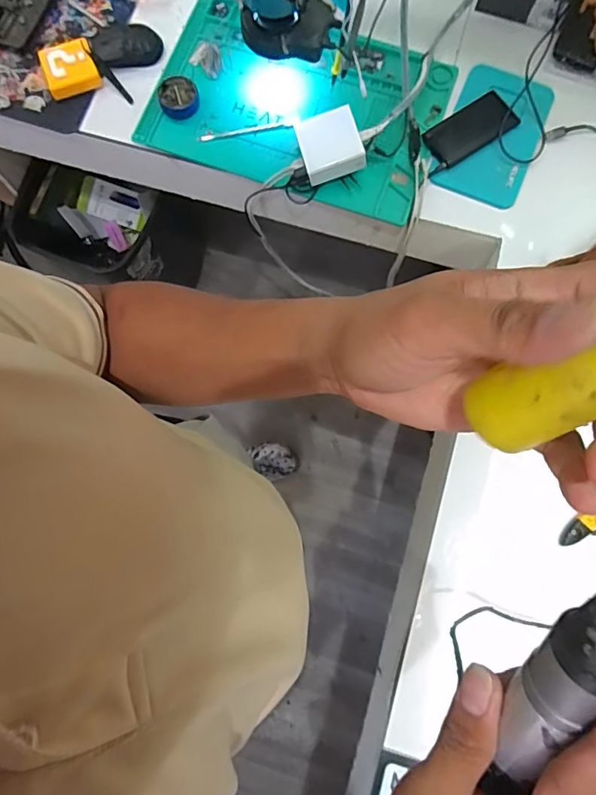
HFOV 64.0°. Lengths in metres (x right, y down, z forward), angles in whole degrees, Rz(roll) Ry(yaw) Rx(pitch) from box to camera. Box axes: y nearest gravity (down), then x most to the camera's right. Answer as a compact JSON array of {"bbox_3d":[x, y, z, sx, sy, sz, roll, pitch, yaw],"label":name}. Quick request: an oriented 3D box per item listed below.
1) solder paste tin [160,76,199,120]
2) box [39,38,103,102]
[{"bbox_3d":[-0.188,-0.471,0.754,0.061,0.019,0.063,0,79,0],"label":"solder paste tin"},{"bbox_3d":[-0.363,-0.520,0.759,0.083,0.027,0.082,-22,80,-4],"label":"box"}]

